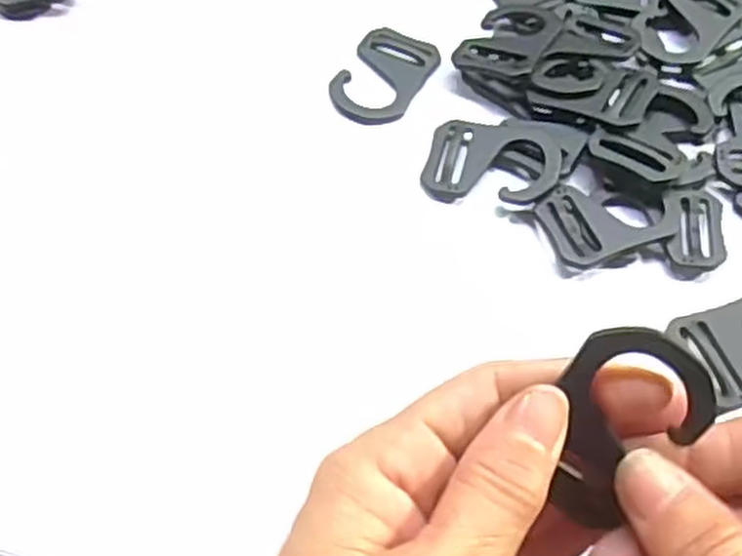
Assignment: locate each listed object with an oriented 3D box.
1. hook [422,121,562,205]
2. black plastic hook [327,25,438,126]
[{"bbox_3d":[0.046,-0.044,0.296,0.051,0.006,0.036,0,64,12],"label":"hook"},{"bbox_3d":[0.006,-0.085,0.324,0.035,0.004,0.048,25,63,13],"label":"black plastic hook"}]

